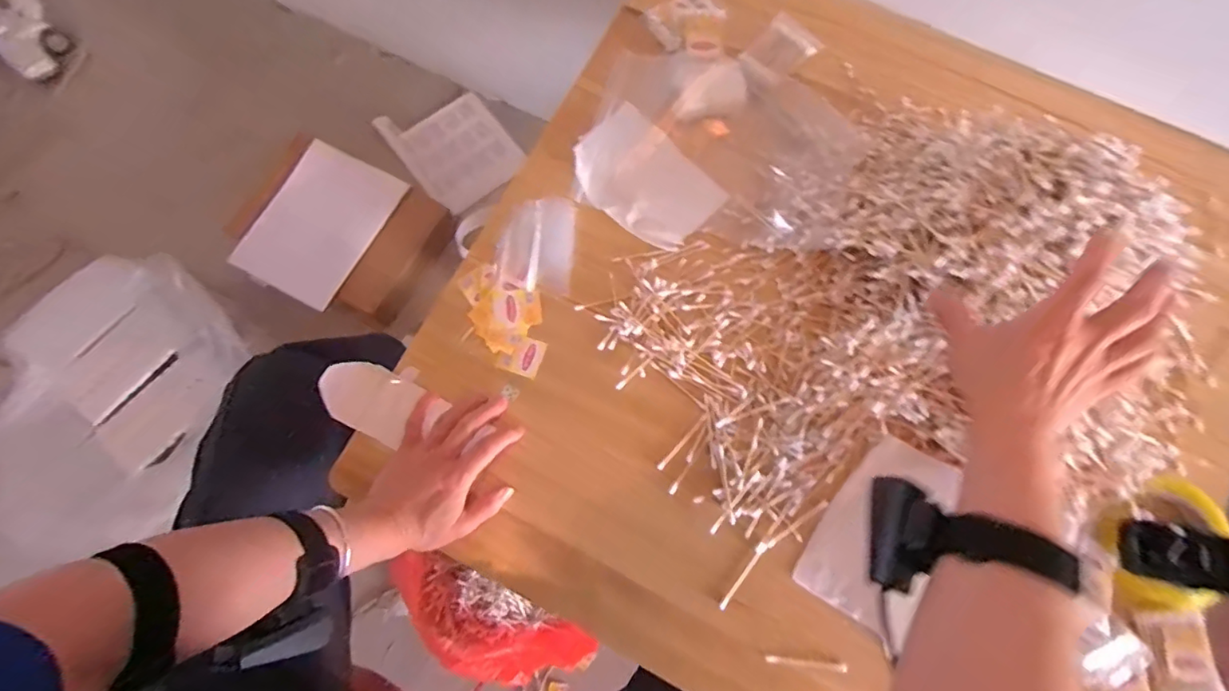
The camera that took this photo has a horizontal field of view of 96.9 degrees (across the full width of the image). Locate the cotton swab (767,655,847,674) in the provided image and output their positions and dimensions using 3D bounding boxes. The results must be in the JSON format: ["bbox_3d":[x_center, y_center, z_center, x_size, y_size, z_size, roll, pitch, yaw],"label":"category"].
[{"bbox_3d":[0.174,0.289,0.494,0.071,0.007,0.007,4,74,3],"label":"cotton swab"}]

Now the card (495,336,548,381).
[{"bbox_3d":[-0.098,0.011,0.580,0.044,0.007,0.043,19,75,5],"label":"card"}]

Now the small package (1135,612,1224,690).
[{"bbox_3d":[0.505,0.291,0.484,0.060,0.018,0.094,-5,74,-2],"label":"small package"}]

